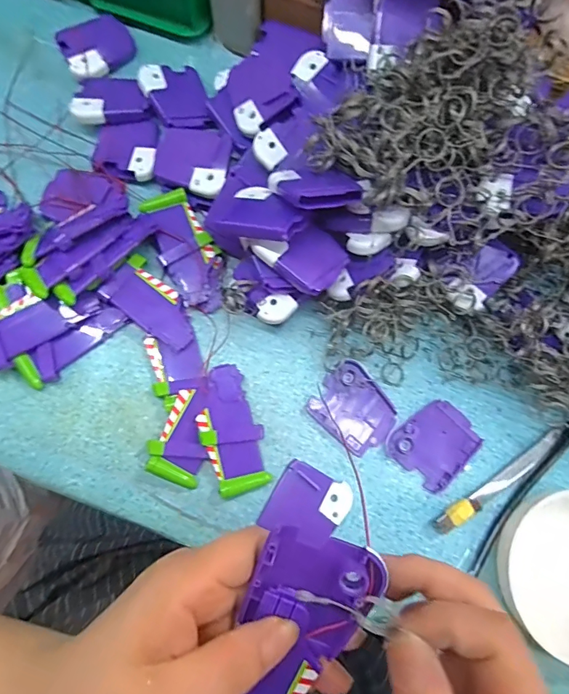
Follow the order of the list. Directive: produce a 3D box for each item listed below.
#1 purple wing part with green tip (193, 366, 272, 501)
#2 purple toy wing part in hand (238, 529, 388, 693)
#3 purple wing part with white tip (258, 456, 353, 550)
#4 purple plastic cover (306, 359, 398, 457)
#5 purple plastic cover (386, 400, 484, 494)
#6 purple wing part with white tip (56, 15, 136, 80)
[{"bbox_3d":[-0.039,0.060,0.308,0.040,0.004,0.088,-20,92,-15],"label":"purple wing part with green tip"},{"bbox_3d":[0.000,0.135,0.190,0.049,0.019,0.113,23,101,3],"label":"purple toy wing part in hand"},{"bbox_3d":[0.017,0.114,0.310,0.054,0.007,0.050,25,80,3],"label":"purple wing part with white tip"},{"bbox_3d":[0.053,0.046,0.324,0.062,0.005,0.052,44,82,7],"label":"purple plastic cover"},{"bbox_3d":[0.113,0.071,0.320,0.060,0.005,0.050,-41,83,-8],"label":"purple plastic cover"},{"bbox_3d":[-0.163,-0.262,0.379,0.059,0.015,0.049,-26,81,-6],"label":"purple wing part with white tip"}]

